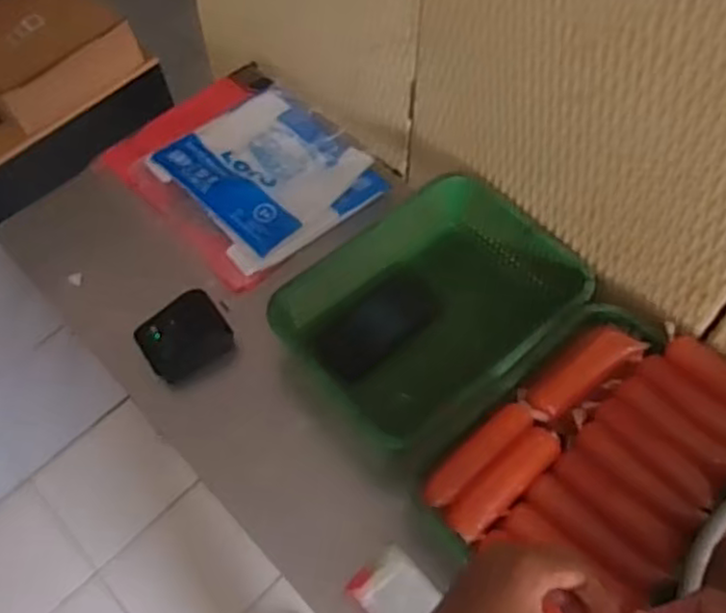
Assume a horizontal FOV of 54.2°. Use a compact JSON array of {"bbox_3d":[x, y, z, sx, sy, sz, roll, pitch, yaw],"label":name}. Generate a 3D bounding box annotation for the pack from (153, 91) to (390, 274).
[{"bbox_3d":[-0.143,-0.209,1.057,0.254,0.029,0.302,-37,64,-17],"label":"pack"}]

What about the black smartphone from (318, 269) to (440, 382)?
[{"bbox_3d":[0.019,0.024,0.923,0.158,0.007,0.082,-43,81,-10],"label":"black smartphone"}]

